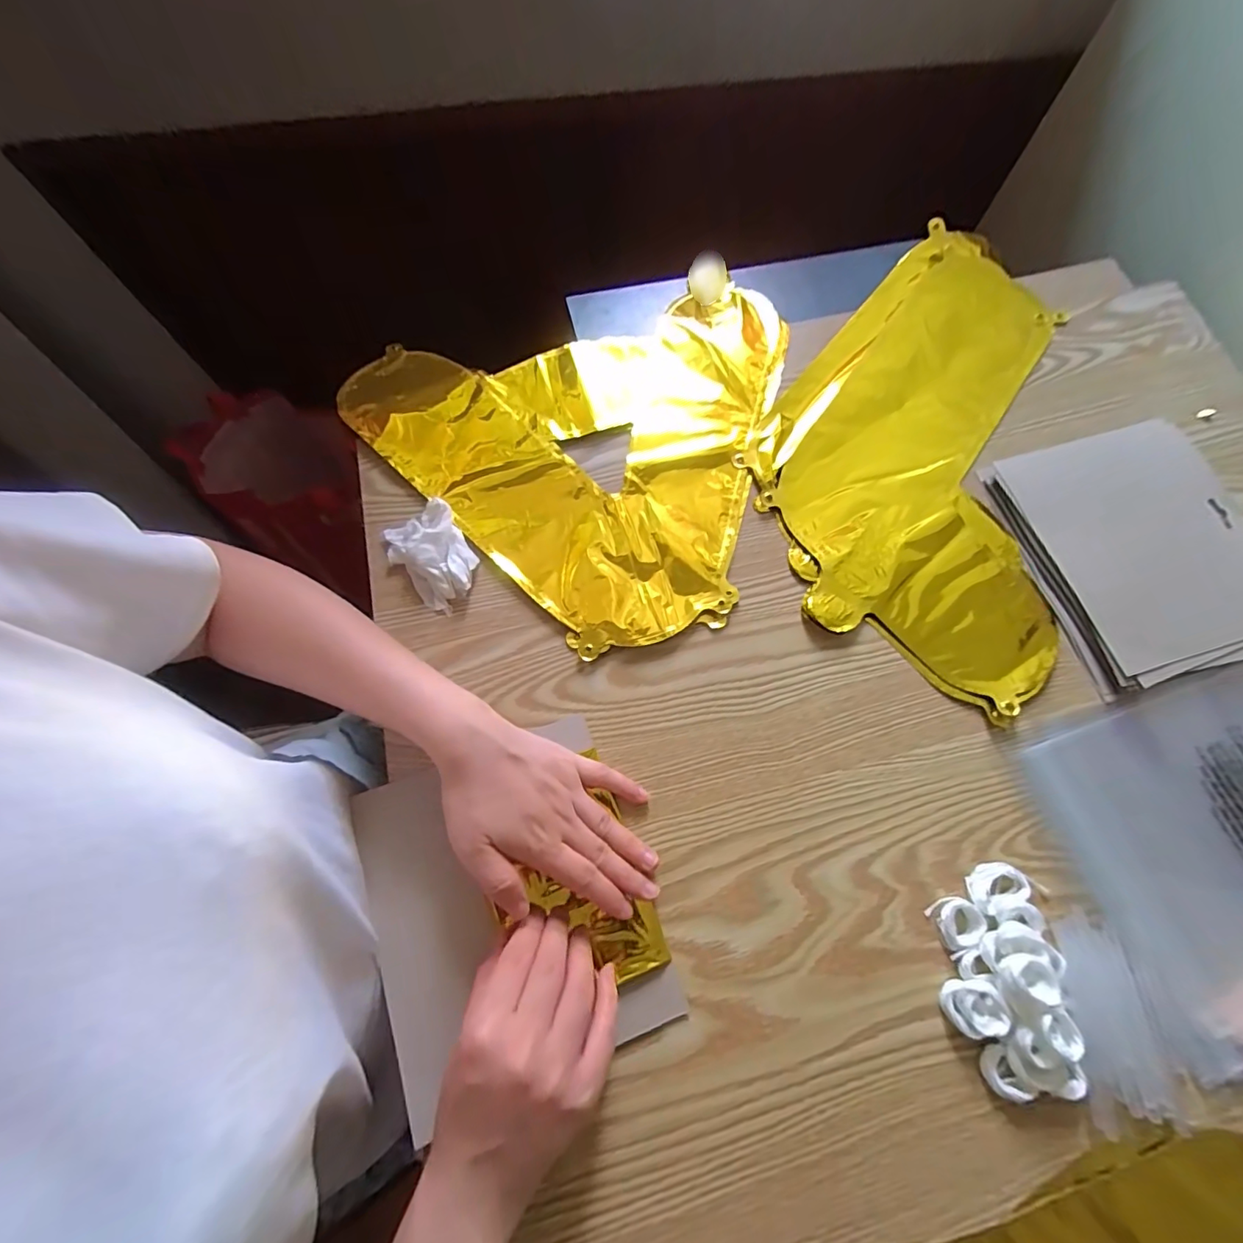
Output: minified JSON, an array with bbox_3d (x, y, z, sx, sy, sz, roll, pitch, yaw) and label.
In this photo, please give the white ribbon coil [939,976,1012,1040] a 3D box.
[{"bbox_3d":[0.209,0.228,0.312,0.030,0.015,0.028,0,70,-1],"label":"white ribbon coil"}]

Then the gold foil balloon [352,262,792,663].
[{"bbox_3d":[0.003,-0.192,0.461,0.356,0.010,0.363,42,75,12],"label":"gold foil balloon"}]

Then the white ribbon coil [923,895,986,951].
[{"bbox_3d":[0.212,0.189,0.331,0.028,0.007,0.027,0,70,-1],"label":"white ribbon coil"}]

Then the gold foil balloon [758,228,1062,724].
[{"bbox_3d":[0.252,-0.164,0.453,0.233,0.016,0.429,16,71,4],"label":"gold foil balloon"}]

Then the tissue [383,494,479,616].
[{"bbox_3d":[-0.143,-0.050,0.399,0.055,0.022,0.079,-30,74,-11],"label":"tissue"}]

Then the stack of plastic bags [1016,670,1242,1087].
[{"bbox_3d":[0.426,0.149,0.355,0.239,0.008,0.204,-18,72,-8],"label":"stack of plastic bags"}]

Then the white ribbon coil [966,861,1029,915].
[{"bbox_3d":[0.242,0.171,0.338,0.040,0.006,0.026,-14,71,-6],"label":"white ribbon coil"}]

